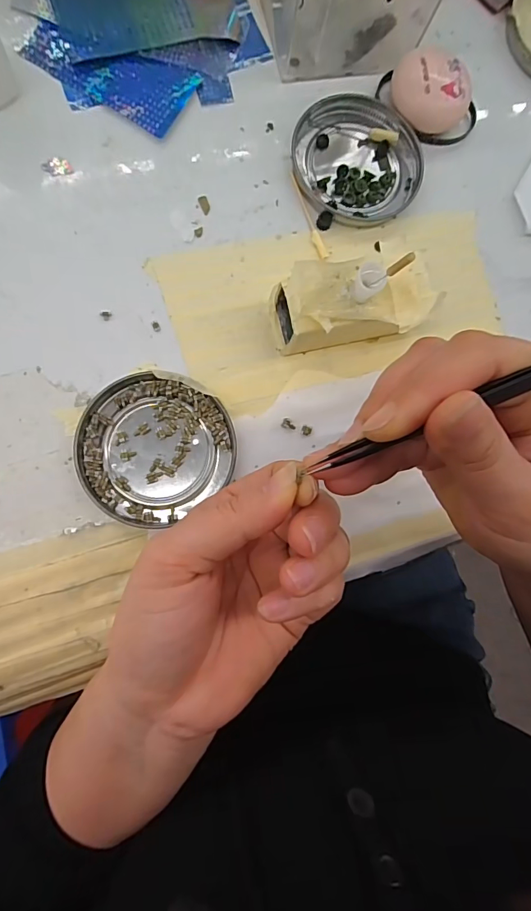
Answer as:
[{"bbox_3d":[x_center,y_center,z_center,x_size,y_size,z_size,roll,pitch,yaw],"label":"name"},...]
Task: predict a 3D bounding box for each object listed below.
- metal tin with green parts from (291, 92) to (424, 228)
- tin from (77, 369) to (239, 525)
[{"bbox_3d":[0.055,-0.179,0.265,0.074,0.009,0.078,1,84,-7],"label":"metal tin with green parts"},{"bbox_3d":[-0.058,-0.006,0.231,0.078,0.010,0.075,1,84,-7],"label":"tin"}]

